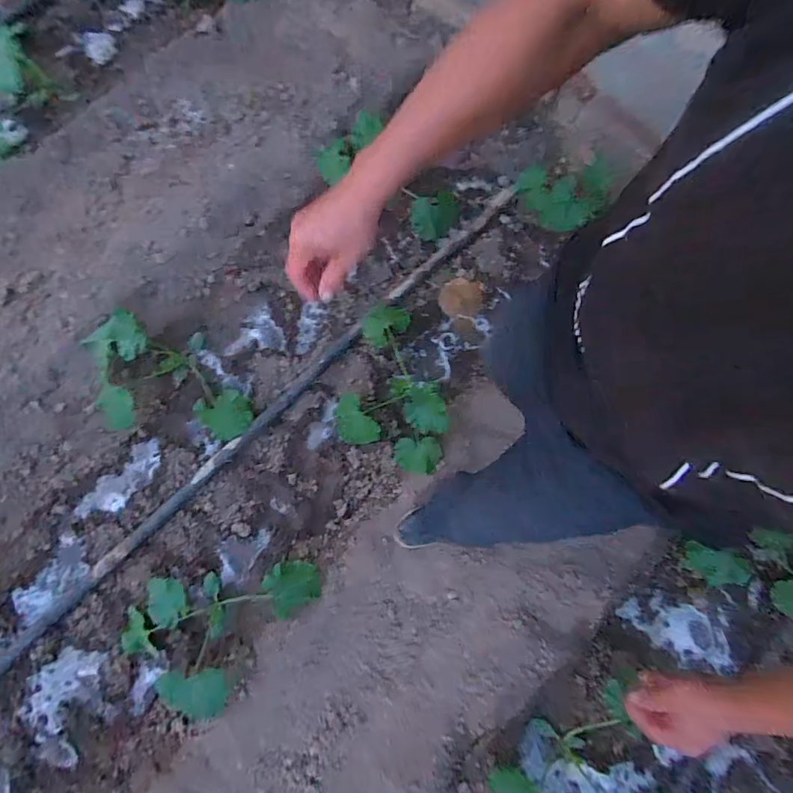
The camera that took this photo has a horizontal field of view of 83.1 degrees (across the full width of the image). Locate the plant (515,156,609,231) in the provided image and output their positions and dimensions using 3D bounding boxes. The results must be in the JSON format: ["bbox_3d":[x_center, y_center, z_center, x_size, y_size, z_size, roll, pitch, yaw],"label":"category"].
[{"bbox_3d":[0.554,-0.668,1.488,0.278,0.086,0.204,1,77,-3],"label":"plant"}]

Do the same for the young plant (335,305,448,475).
[{"bbox_3d":[-0.012,-0.047,1.318,0.308,0.159,0.509,6,77,-2],"label":"young plant"}]

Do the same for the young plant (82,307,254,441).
[{"bbox_3d":[-0.664,-0.065,1.289,0.468,0.178,0.308,5,77,0],"label":"young plant"}]

